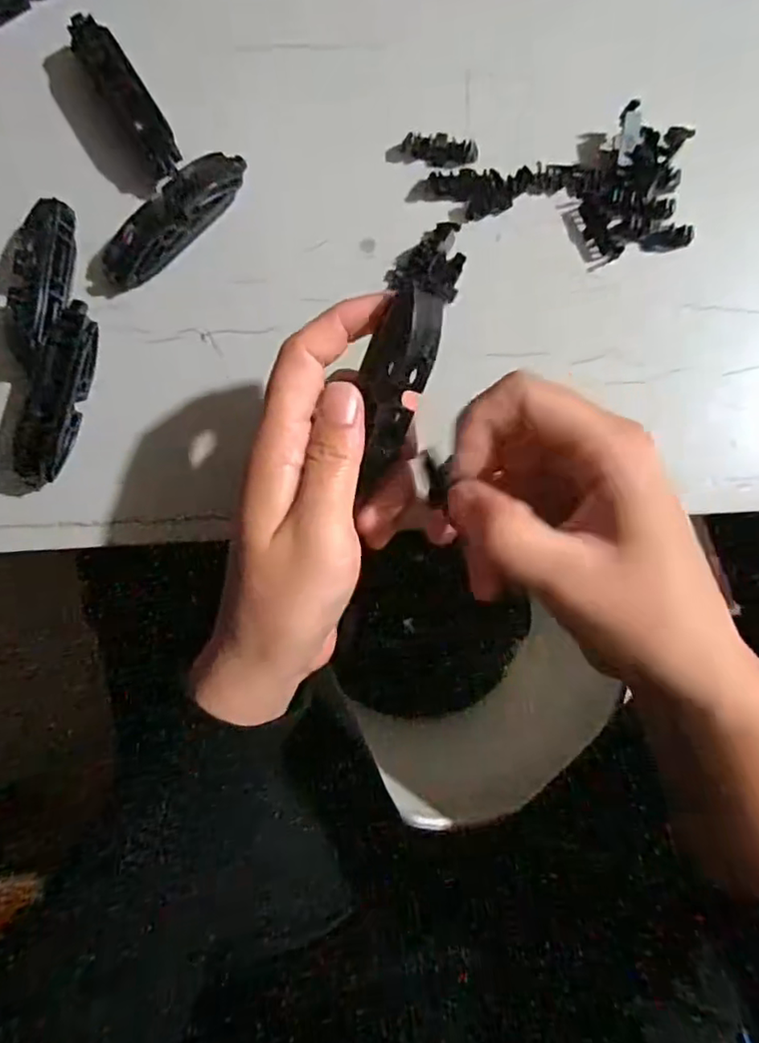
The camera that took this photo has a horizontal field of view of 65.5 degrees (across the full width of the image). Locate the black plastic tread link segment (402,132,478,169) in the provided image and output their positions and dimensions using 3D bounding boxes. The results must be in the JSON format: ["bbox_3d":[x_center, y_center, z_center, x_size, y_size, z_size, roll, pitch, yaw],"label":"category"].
[{"bbox_3d":[0.028,-0.174,0.277,0.034,0.005,0.014,6,87,0],"label":"black plastic tread link segment"}]

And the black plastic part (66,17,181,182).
[{"bbox_3d":[-0.113,-0.190,0.262,0.018,0.006,0.081,-33,90,-3],"label":"black plastic part"}]

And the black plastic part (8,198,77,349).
[{"bbox_3d":[-0.150,-0.110,0.261,0.023,0.010,0.064,4,87,0],"label":"black plastic part"}]

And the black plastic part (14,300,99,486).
[{"bbox_3d":[-0.143,-0.057,0.262,0.021,0.013,0.080,12,87,0],"label":"black plastic part"}]

